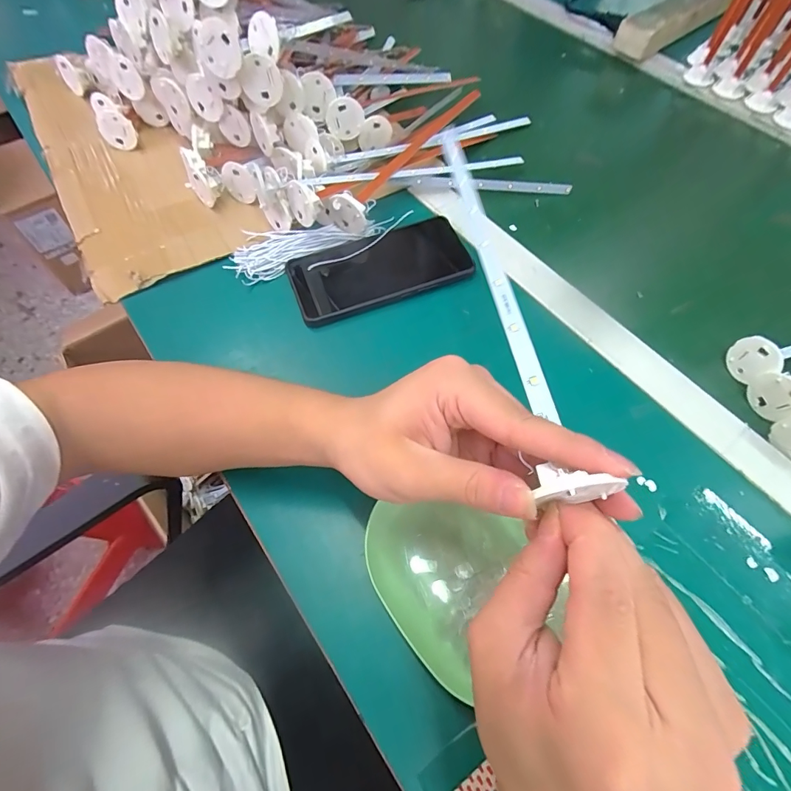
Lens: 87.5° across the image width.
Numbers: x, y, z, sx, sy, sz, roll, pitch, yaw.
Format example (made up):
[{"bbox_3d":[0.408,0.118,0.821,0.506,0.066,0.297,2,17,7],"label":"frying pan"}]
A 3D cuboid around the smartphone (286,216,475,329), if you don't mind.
[{"bbox_3d":[-0.013,-0.118,0.377,0.160,0.009,0.079,-22,64,-12],"label":"smartphone"}]

